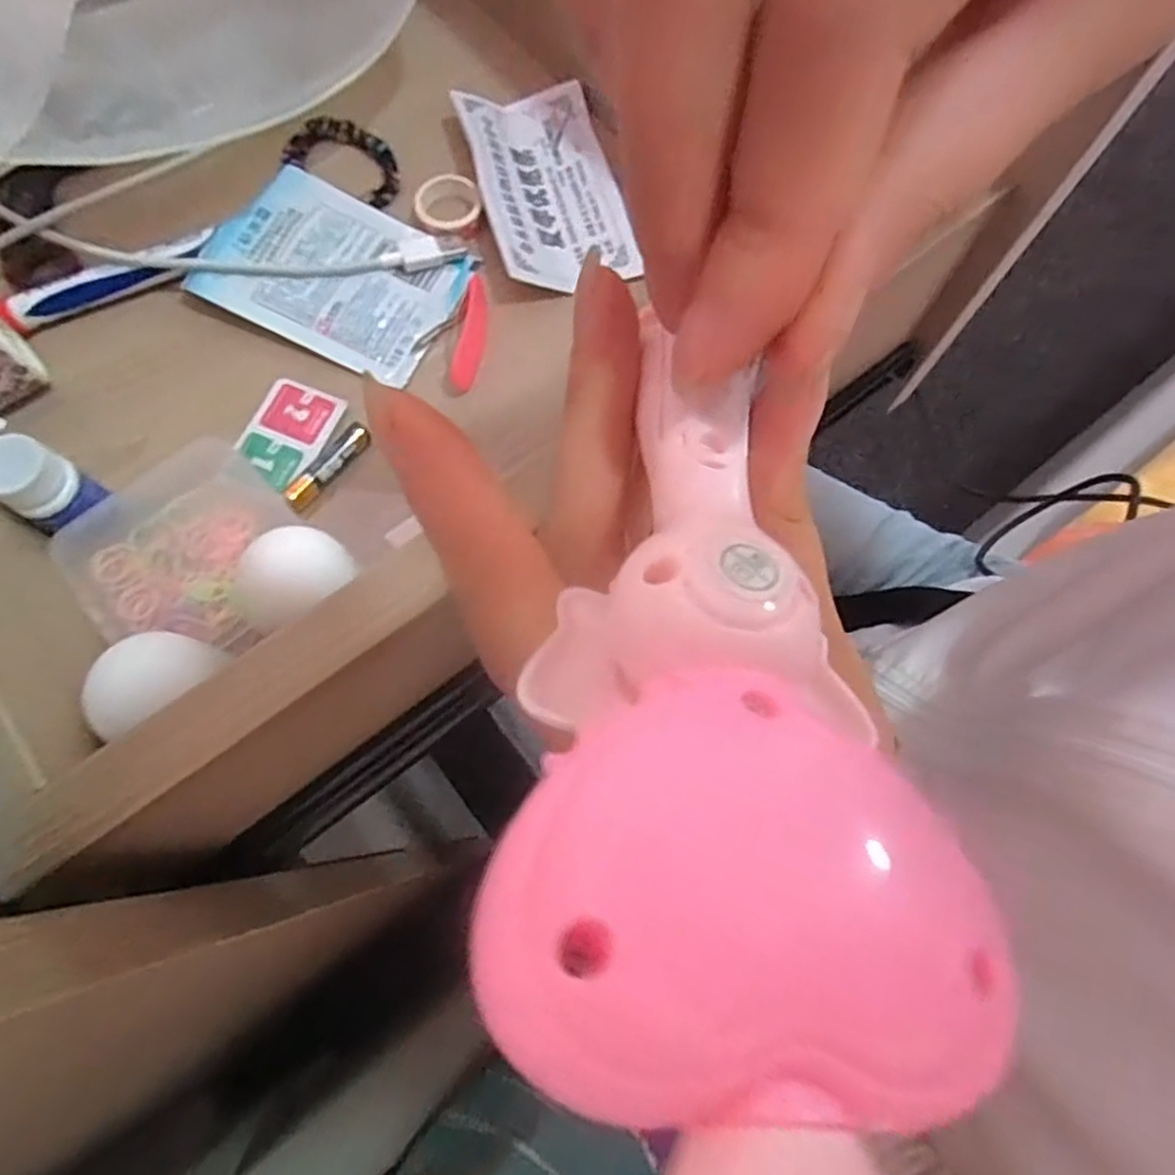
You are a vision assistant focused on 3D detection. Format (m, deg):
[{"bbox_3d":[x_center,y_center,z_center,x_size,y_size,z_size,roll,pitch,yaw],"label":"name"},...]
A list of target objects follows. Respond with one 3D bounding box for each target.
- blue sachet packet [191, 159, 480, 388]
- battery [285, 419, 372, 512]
[{"bbox_3d":[-0.110,-0.140,0.315,0.104,0.014,0.077,22,74,8],"label":"blue sachet packet"},{"bbox_3d":[-0.105,-0.049,0.289,0.010,0.008,0.042,36,76,11],"label":"battery"}]

